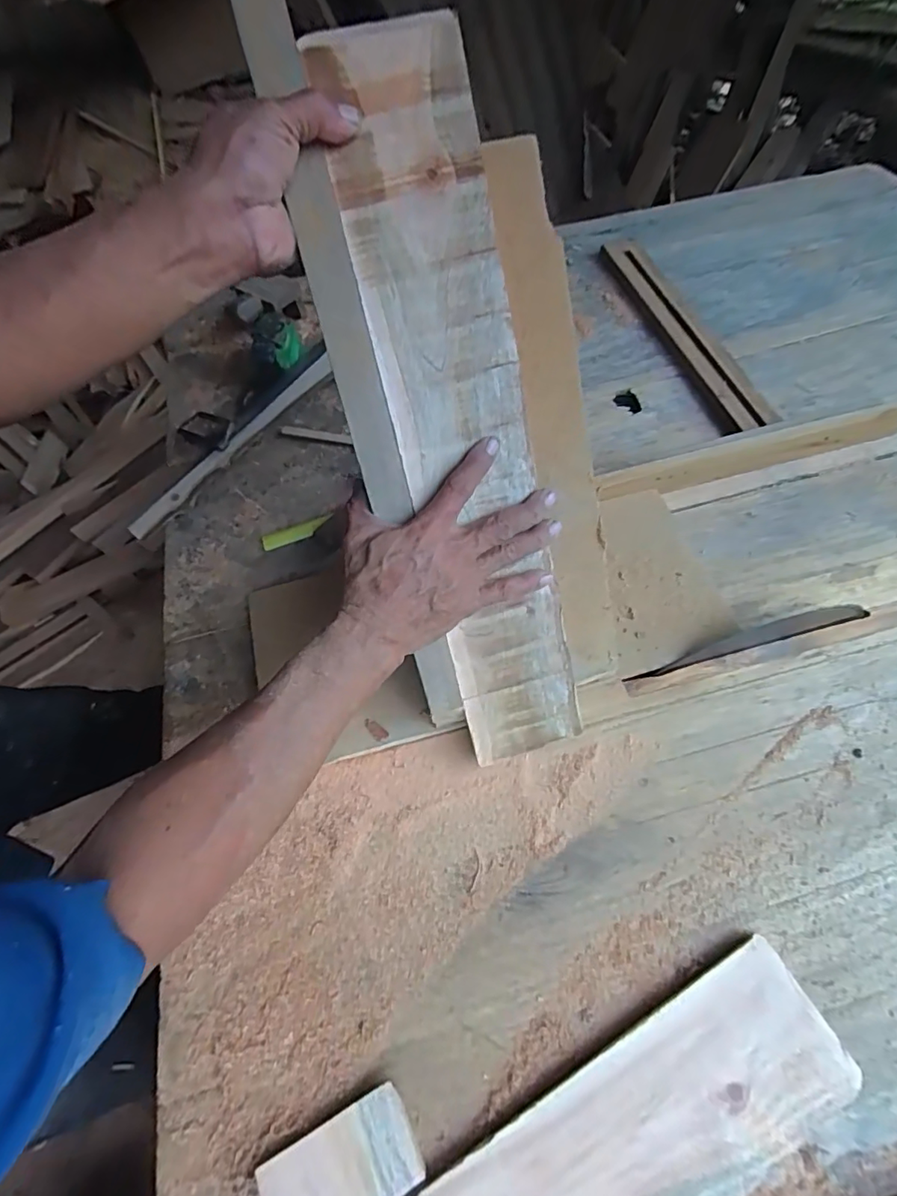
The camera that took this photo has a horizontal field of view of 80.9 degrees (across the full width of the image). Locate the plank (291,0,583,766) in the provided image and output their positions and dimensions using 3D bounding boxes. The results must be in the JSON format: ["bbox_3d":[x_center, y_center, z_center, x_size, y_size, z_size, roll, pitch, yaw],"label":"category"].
[{"bbox_3d":[0.013,-0.107,0.398,0.097,0.018,0.514,-14,107,-4],"label":"plank"}]

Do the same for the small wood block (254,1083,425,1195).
[{"bbox_3d":[-0.071,0.386,0.353,0.100,0.019,0.057,-27,64,-10],"label":"small wood block"}]

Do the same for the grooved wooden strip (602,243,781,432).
[{"bbox_3d":[0.329,-0.381,0.737,0.062,0.020,0.413,-14,62,-4],"label":"grooved wooden strip"}]

